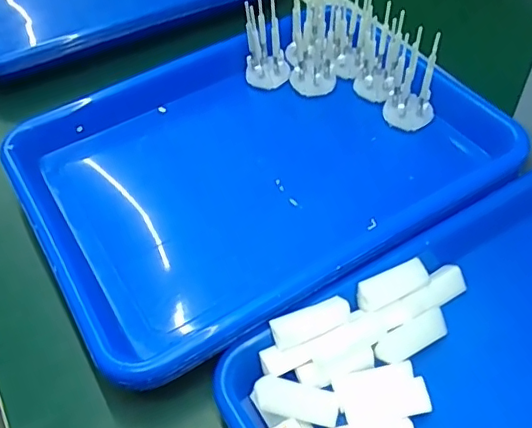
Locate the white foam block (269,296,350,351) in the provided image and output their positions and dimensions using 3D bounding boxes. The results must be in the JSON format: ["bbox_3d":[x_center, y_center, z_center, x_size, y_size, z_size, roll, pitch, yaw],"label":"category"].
[{"bbox_3d":[0.027,0.064,0.333,0.046,0.006,0.019,-19,83,-3],"label":"white foam block"}]

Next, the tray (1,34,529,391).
[{"bbox_3d":[-0.006,-0.039,0.423,0.323,0.042,0.242,-27,53,-18],"label":"tray"}]

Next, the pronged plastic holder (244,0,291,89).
[{"bbox_3d":[0.000,-0.144,0.476,0.035,0.078,0.030,-4,50,0],"label":"pronged plastic holder"}]

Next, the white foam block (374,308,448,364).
[{"bbox_3d":[0.089,0.074,0.337,0.051,0.011,0.017,-28,54,-19],"label":"white foam block"}]

